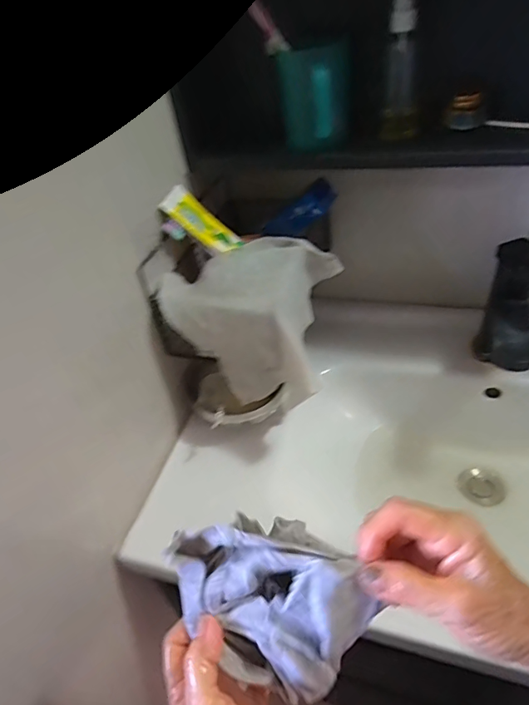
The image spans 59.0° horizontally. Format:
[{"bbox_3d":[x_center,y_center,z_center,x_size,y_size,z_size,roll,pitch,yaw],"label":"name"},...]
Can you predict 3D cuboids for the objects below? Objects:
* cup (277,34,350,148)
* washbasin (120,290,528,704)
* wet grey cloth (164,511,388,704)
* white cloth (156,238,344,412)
[{"bbox_3d":[0.050,-0.269,0.502,0.069,0.088,0.067,-3,39,4],"label":"cup"},{"bbox_3d":[0.277,0.149,0.604,0.764,0.205,0.465,8,41,16],"label":"washbasin"},{"bbox_3d":[0.000,0.152,0.299,0.124,0.095,0.031,28,11,19],"label":"wet grey cloth"},{"bbox_3d":[-0.016,-0.049,0.580,0.192,0.131,0.169,7,41,15],"label":"white cloth"}]

